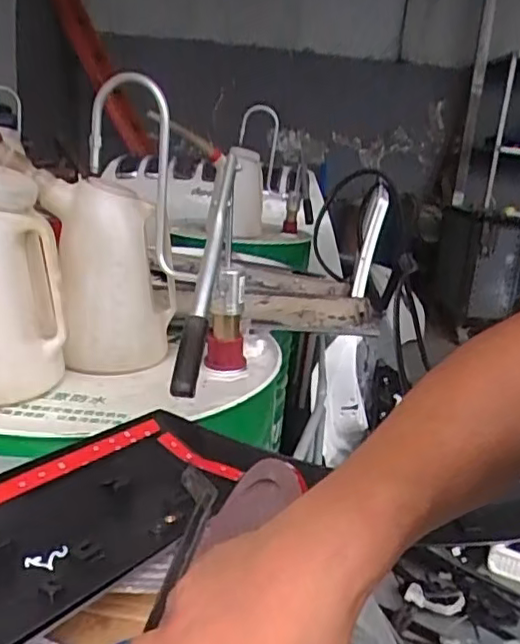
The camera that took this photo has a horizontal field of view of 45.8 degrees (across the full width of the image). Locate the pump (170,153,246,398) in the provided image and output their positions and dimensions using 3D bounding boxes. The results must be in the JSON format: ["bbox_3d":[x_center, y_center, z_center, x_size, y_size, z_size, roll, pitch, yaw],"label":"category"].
[{"bbox_3d":[-0.058,-0.032,0.813,0.064,0.303,0.244,5,15,1],"label":"pump"}]

